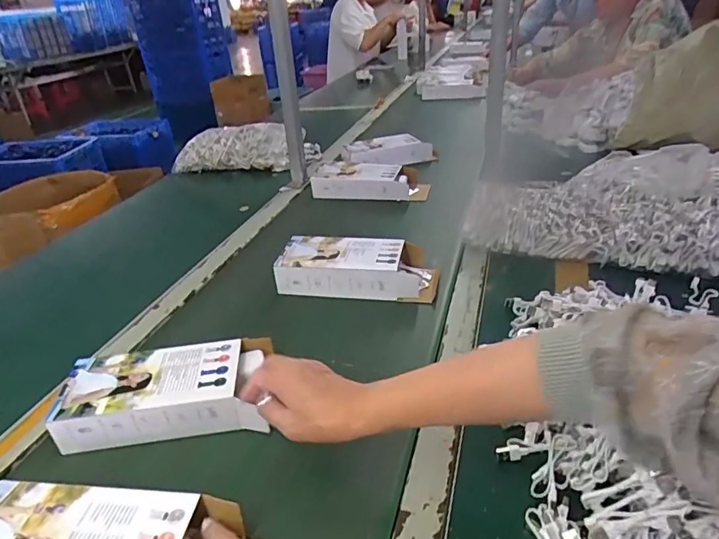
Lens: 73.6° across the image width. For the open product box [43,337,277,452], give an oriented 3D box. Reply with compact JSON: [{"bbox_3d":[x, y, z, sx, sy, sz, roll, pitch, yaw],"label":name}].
[{"bbox_3d":[-0.216,0.134,0.546,0.213,0.050,0.102,-8,30,-2],"label":"open product box"}]

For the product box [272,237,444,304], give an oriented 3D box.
[{"bbox_3d":[-0.003,-0.004,0.755,0.241,0.063,0.092,0,31,10],"label":"product box"}]

